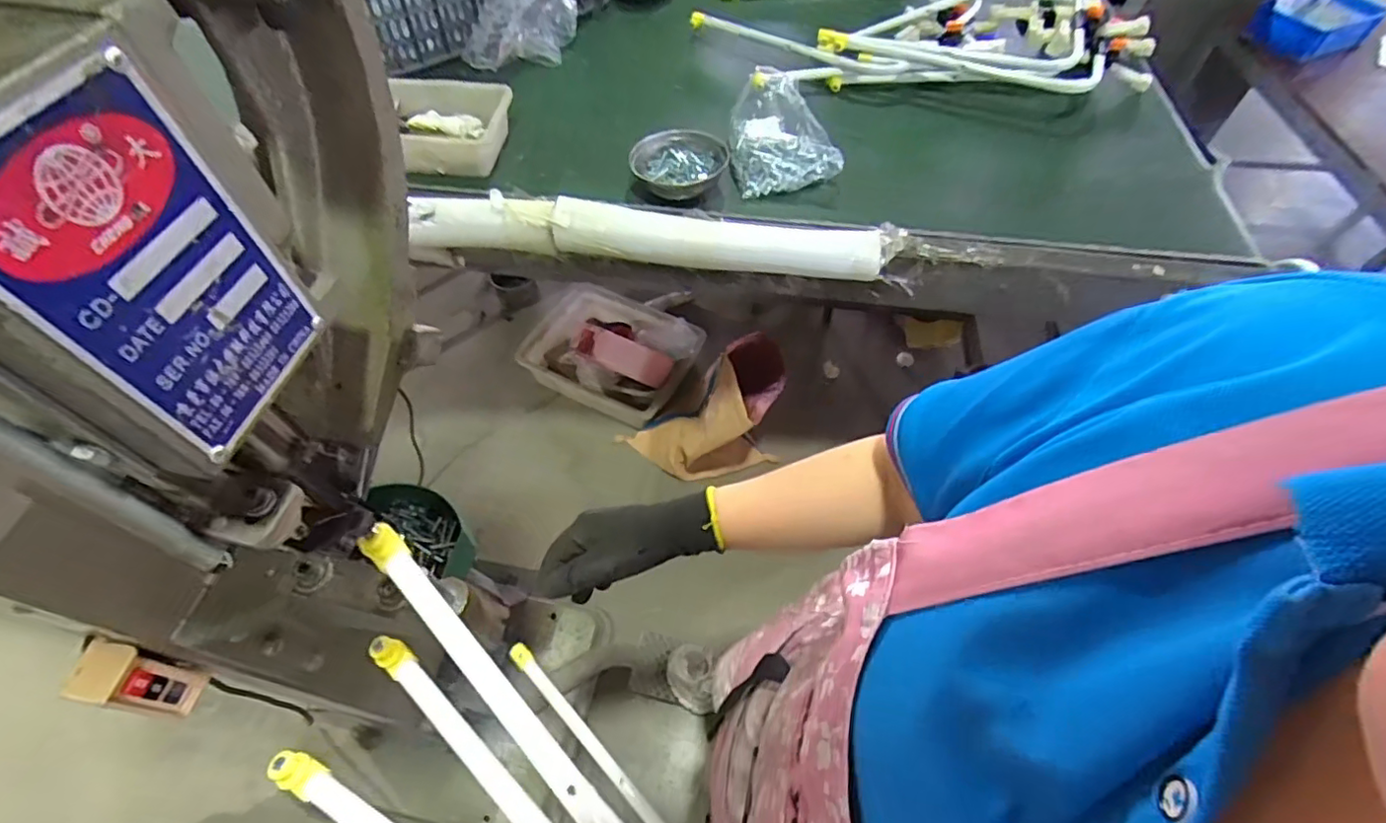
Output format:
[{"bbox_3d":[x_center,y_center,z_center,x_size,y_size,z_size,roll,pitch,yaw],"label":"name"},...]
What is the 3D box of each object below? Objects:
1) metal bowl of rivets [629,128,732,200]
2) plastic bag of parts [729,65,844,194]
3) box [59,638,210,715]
[{"bbox_3d":[-0.017,-0.378,0.921,0.157,0.050,0.121,-6,56,-5],"label":"metal bowl of rivets"},{"bbox_3d":[0.134,-0.476,0.984,0.162,0.083,0.285,-6,56,-5],"label":"plastic bag of parts"},{"bbox_3d":[-0.516,0.251,0.550,0.040,0.110,0.048,9,56,6],"label":"box"}]

